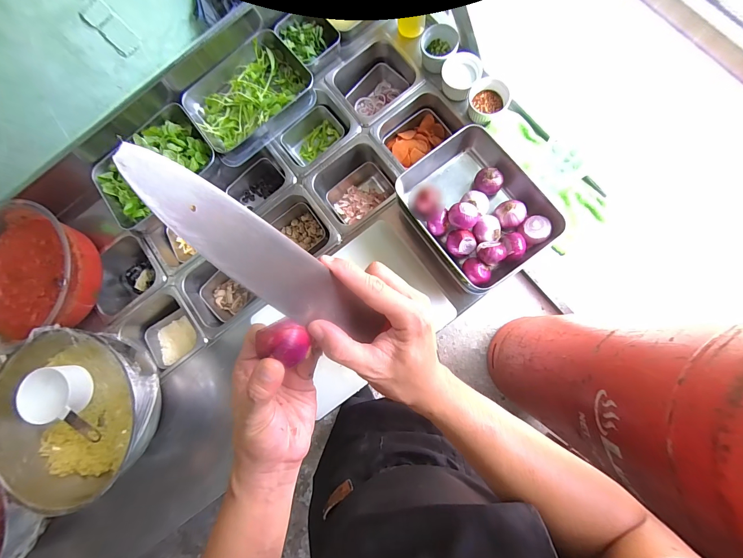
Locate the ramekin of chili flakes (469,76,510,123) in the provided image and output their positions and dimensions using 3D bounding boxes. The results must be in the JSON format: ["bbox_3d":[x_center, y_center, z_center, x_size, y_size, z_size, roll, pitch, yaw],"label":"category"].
[{"bbox_3d":[0.230,-0.359,0.637,0.071,0.039,0.077,-1,83,7],"label":"ramekin of chili flakes"}]

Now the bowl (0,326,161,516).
[{"bbox_3d":[-0.544,0.254,0.596,0.291,0.149,0.304,-1,83,7],"label":"bowl"}]

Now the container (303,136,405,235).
[{"bbox_3d":[-0.029,-0.195,0.710,0.176,0.101,0.162,-37,81,1],"label":"container"}]

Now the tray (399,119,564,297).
[{"bbox_3d":[0.184,-0.125,0.565,0.212,0.067,0.256,-34,81,2],"label":"tray"}]

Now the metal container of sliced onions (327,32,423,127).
[{"bbox_3d":[0.011,-0.430,0.732,0.171,0.093,0.164,-38,81,1],"label":"metal container of sliced onions"}]

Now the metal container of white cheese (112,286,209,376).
[{"bbox_3d":[-0.448,0.118,0.711,0.166,0.083,0.163,-39,81,1],"label":"metal container of white cheese"}]

